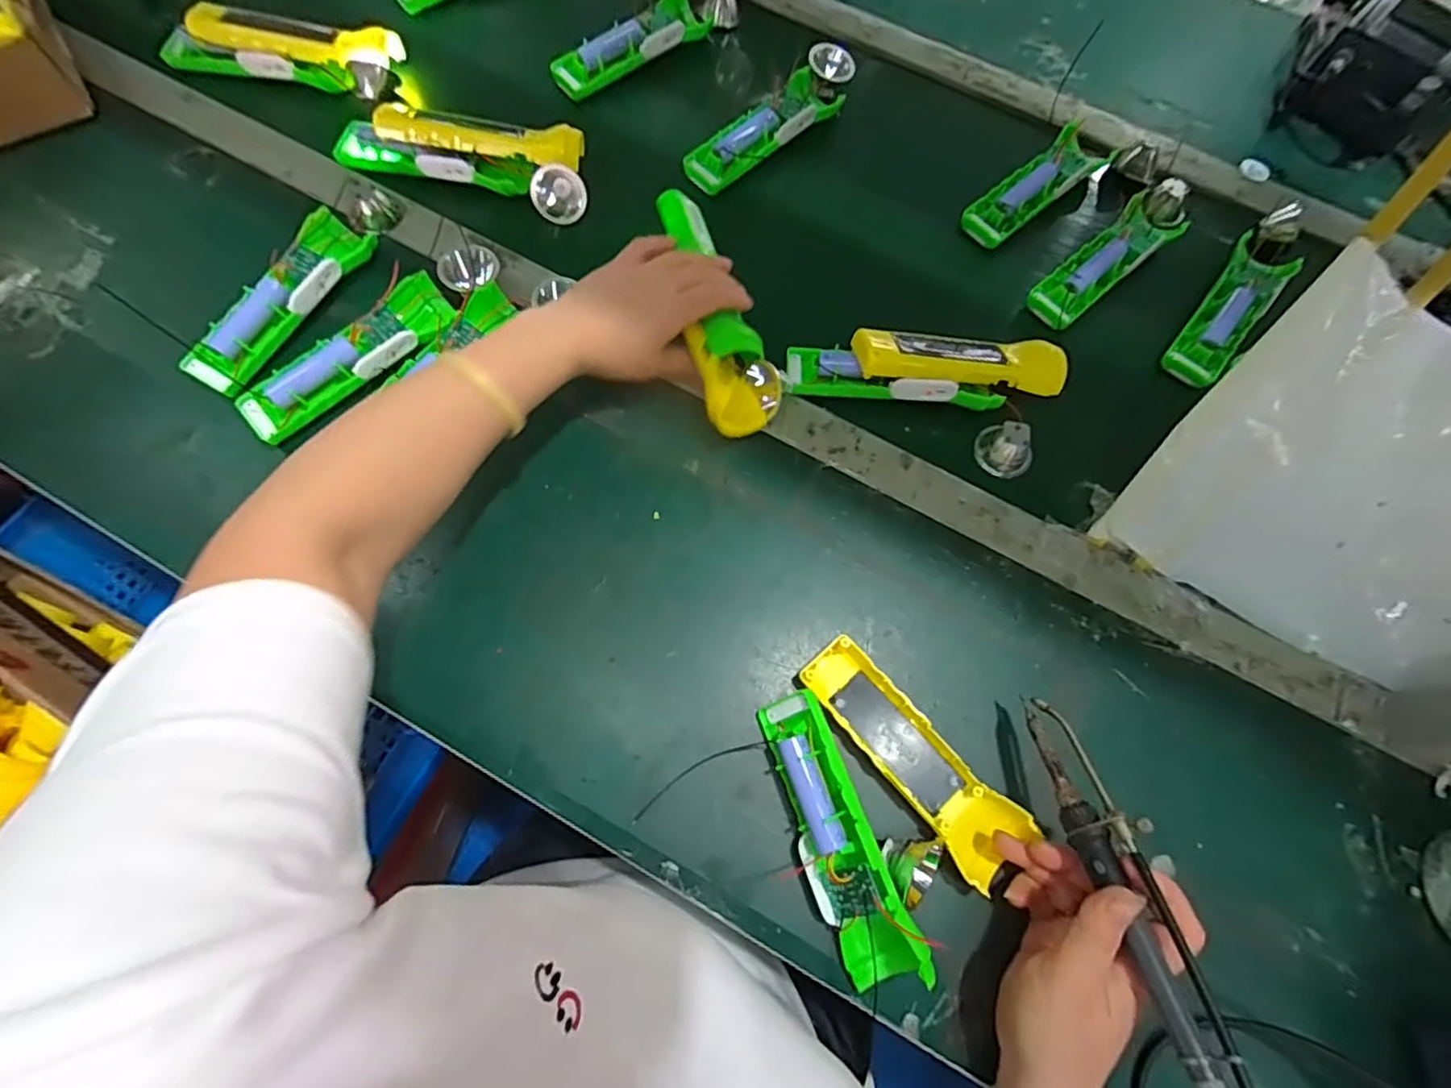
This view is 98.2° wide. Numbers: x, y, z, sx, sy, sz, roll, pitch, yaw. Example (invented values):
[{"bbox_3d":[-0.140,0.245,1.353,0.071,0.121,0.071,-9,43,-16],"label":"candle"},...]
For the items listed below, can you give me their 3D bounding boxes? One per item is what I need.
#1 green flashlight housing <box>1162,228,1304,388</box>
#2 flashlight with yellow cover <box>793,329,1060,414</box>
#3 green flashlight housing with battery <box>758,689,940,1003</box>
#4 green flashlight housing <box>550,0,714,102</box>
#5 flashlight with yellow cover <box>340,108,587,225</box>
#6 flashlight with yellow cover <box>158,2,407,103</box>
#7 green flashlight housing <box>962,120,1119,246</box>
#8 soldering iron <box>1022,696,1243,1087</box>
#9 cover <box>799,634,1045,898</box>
[{"bbox_3d":[0.415,-0.192,0.520,0.044,0.028,0.158,39,74,10],"label":"green flashlight housing"},{"bbox_3d":[0.154,-0.134,0.476,0.208,0.046,0.056,2,71,-2],"label":"flashlight with yellow cover"},{"bbox_3d":[0.062,0.172,0.369,0.042,0.041,0.162,-21,73,-9],"label":"green flashlight housing with battery"},{"bbox_3d":[-0.084,-0.476,0.597,0.050,0.032,0.176,42,75,11],"label":"green flashlight housing"},{"bbox_3d":[-0.214,-0.336,0.529,0.211,0.039,0.080,19,71,4],"label":"flashlight with yellow cover"},{"bbox_3d":[-0.398,-0.442,0.556,0.204,0.042,0.063,7,70,3],"label":"flashlight with yellow cover"},{"bbox_3d":[0.283,-0.324,0.560,0.157,0.022,0.050,-41,77,-14],"label":"green flashlight housing"},{"bbox_3d":[0.204,0.172,0.318,0.026,0.026,0.204,-6,51,-4],"label":"soldering iron"},{"bbox_3d":[0.116,0.130,0.393,0.047,0.022,0.160,-38,74,-14],"label":"cover"}]

